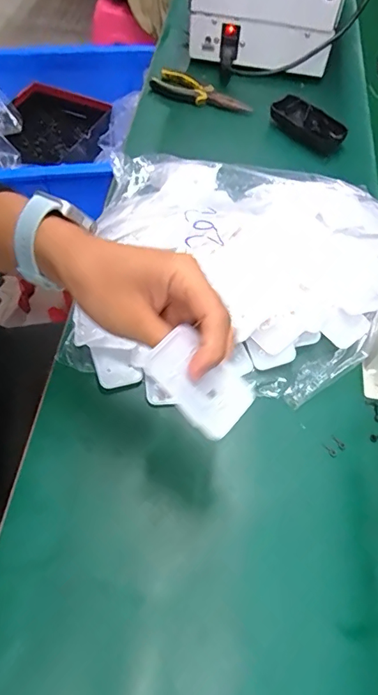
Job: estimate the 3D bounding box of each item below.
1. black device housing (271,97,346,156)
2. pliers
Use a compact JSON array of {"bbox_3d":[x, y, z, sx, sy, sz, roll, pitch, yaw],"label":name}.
[{"bbox_3d":[0.169,-0.315,0.648,0.041,0.033,0.110,-40,69,-22],"label":"black device housing"},{"bbox_3d":[0.014,-0.373,0.683,0.149,0.025,0.047,30,63,14],"label":"pliers"}]

